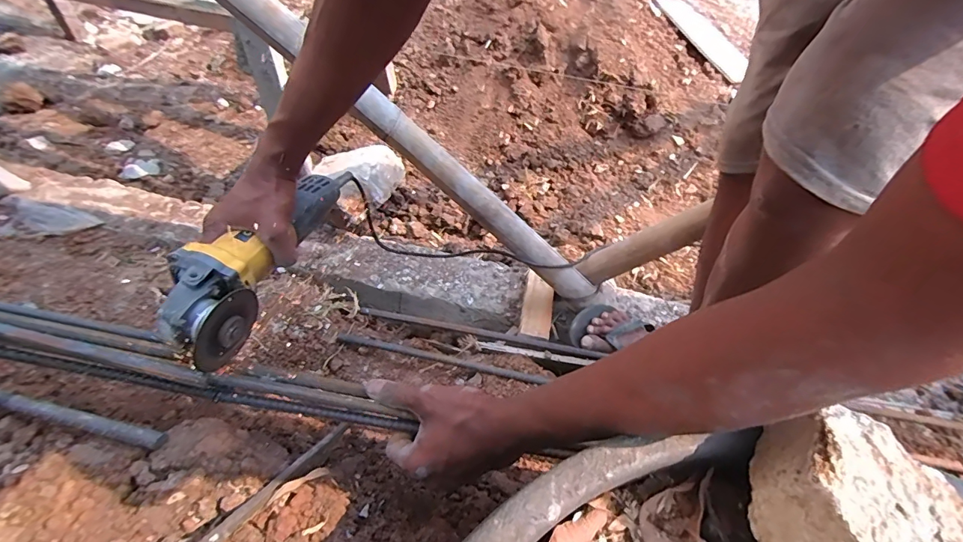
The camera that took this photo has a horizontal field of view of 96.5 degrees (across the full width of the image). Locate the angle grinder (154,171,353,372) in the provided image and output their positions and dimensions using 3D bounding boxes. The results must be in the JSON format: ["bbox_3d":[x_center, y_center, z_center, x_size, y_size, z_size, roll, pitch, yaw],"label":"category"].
[{"bbox_3d":[-0.234,-0.032,0.478,0.076,0.070,0.294,12,41,6],"label":"angle grinder"}]

